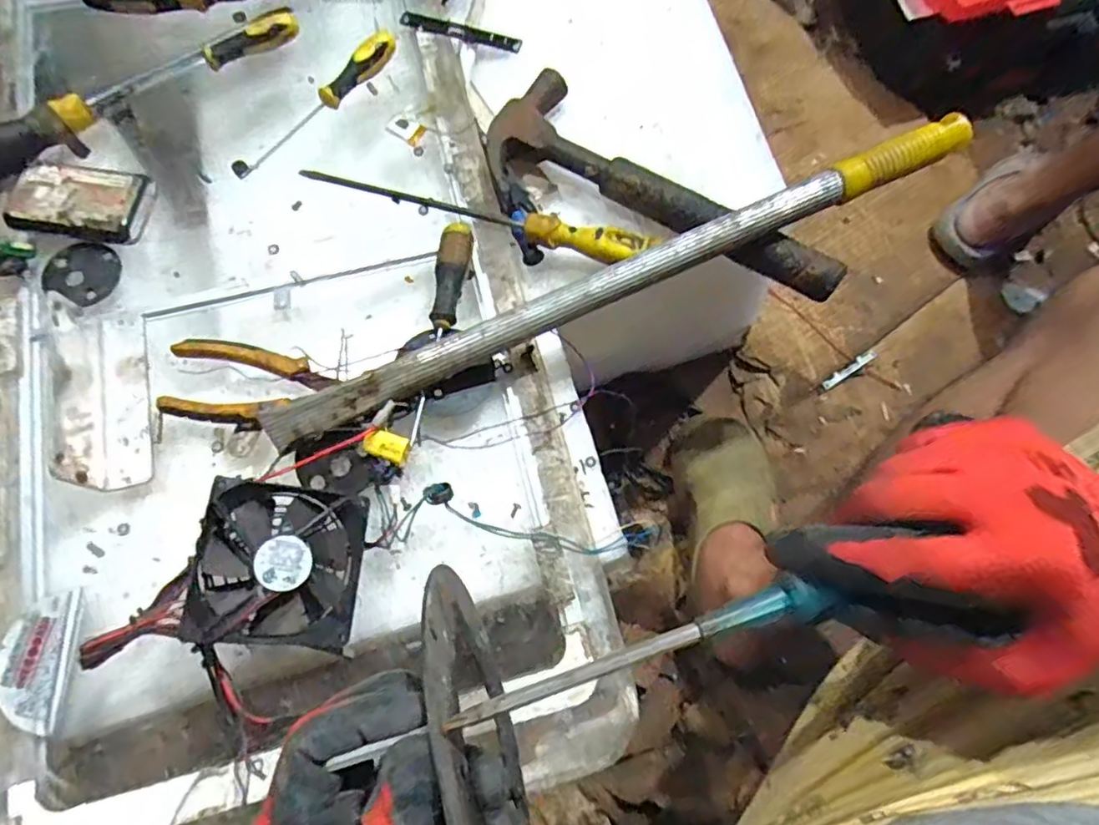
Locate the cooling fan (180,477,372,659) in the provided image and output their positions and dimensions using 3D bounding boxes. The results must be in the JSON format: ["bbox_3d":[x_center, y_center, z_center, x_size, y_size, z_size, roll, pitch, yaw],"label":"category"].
[{"bbox_3d":[-0.163,0.093,0.378,0.097,0.023,0.093,16,71,-27],"label":"cooling fan"}]

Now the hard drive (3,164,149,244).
[{"bbox_3d":[-0.368,-0.164,0.481,0.095,0.024,0.055,5,73,0],"label":"hard drive"}]

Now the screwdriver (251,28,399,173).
[{"bbox_3d":[-0.191,-0.267,0.523,0.020,0.018,0.168,38,76,10],"label":"screwdriver"}]

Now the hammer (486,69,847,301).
[{"bbox_3d":[0.094,-0.179,0.490,0.303,0.043,0.112,28,75,7],"label":"hammer"}]

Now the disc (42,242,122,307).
[{"bbox_3d":[-0.362,-0.110,0.477,0.055,0.008,0.049,25,74,6],"label":"disc"}]

